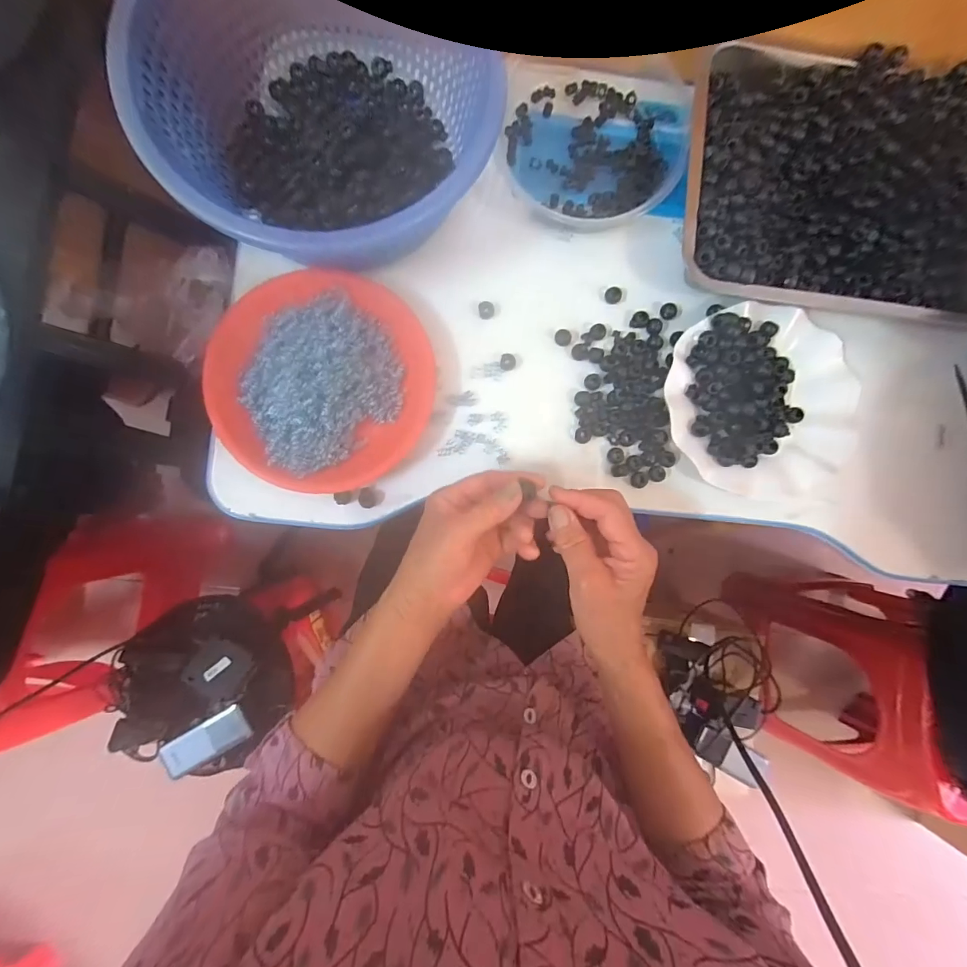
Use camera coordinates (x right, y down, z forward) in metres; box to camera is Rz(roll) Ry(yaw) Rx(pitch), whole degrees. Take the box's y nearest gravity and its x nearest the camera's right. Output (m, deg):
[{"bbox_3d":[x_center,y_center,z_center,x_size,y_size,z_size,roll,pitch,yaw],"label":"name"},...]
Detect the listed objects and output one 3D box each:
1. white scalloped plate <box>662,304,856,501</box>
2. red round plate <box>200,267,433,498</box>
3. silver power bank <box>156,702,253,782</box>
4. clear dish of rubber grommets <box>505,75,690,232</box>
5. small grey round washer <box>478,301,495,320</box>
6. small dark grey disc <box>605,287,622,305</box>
[{"bbox_3d":[0.268,-0.080,0.413,0.185,0.027,0.178,0,87,-4],"label":"white scalloped plate"},{"bbox_3d":[-0.145,-0.095,0.387,0.191,0.041,0.194,0,87,-4],"label":"red round plate"},{"bbox_3d":[-0.414,0.386,0.649,0.114,0.015,0.054,-26,89,-21],"label":"silver power bank"},{"bbox_3d":[0.106,-0.327,0.415,0.159,0.039,0.153,0,87,-4],"label":"clear dish of rubber grommets"},{"bbox_3d":[0.003,-0.166,0.418,0.015,0.006,0.016,0,87,-4],"label":"small grey round washer"},{"bbox_3d":[0.128,-0.185,0.427,0.016,0.007,0.016,0,87,-4],"label":"small dark grey disc"}]

